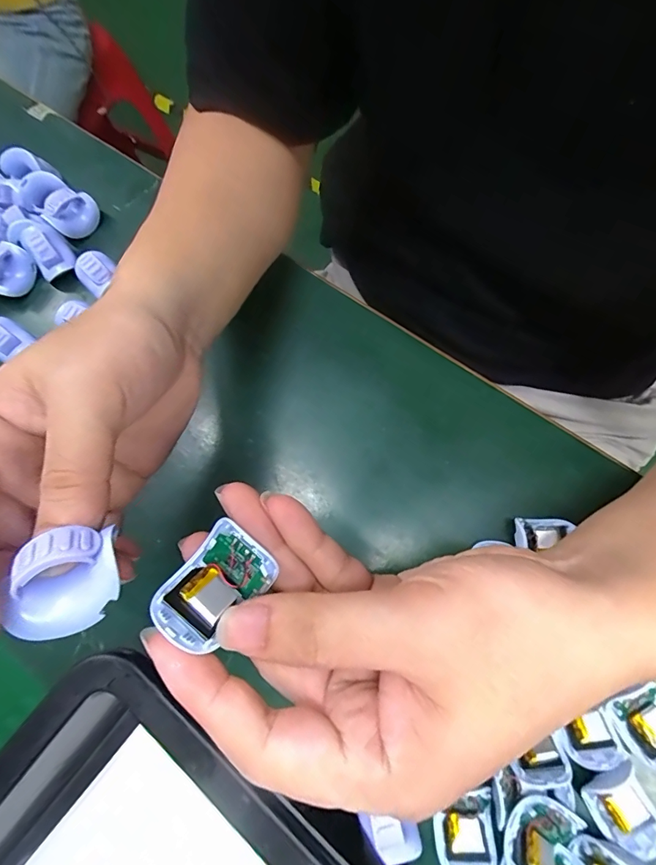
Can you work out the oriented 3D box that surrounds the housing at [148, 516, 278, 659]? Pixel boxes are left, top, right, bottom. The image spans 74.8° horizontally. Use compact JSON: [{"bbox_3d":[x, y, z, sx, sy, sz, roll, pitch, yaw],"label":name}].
[{"bbox_3d":[-0.041,0.053,0.152,0.029,0.016,0.040,37,75,11],"label":"housing"}]

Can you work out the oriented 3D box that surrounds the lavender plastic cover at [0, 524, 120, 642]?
[{"bbox_3d":[-0.088,0.049,0.141,0.033,0.014,0.032,-13,72,-5],"label":"lavender plastic cover"}]

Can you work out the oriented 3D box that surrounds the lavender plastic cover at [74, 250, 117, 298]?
[{"bbox_3d":[-0.181,-0.127,0.337,0.028,0.020,0.035,-44,74,-9],"label":"lavender plastic cover"}]

